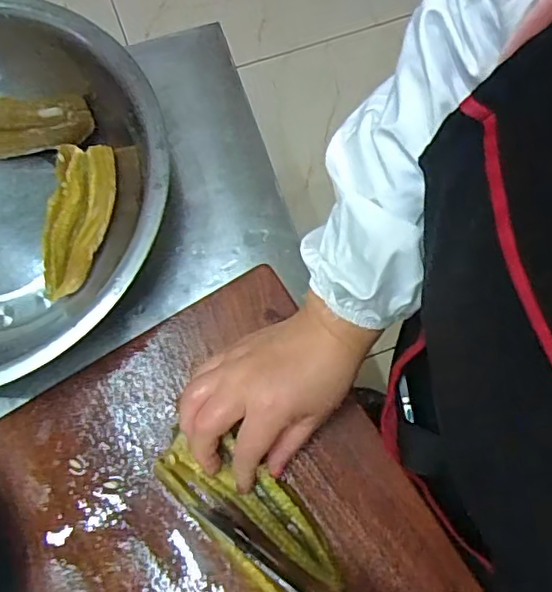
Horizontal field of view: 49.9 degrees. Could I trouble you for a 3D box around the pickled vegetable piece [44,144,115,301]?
[{"bbox_3d":[-0.172,-0.068,0.517,0.052,0.024,0.133,1,73,0],"label":"pickled vegetable piece"}]

